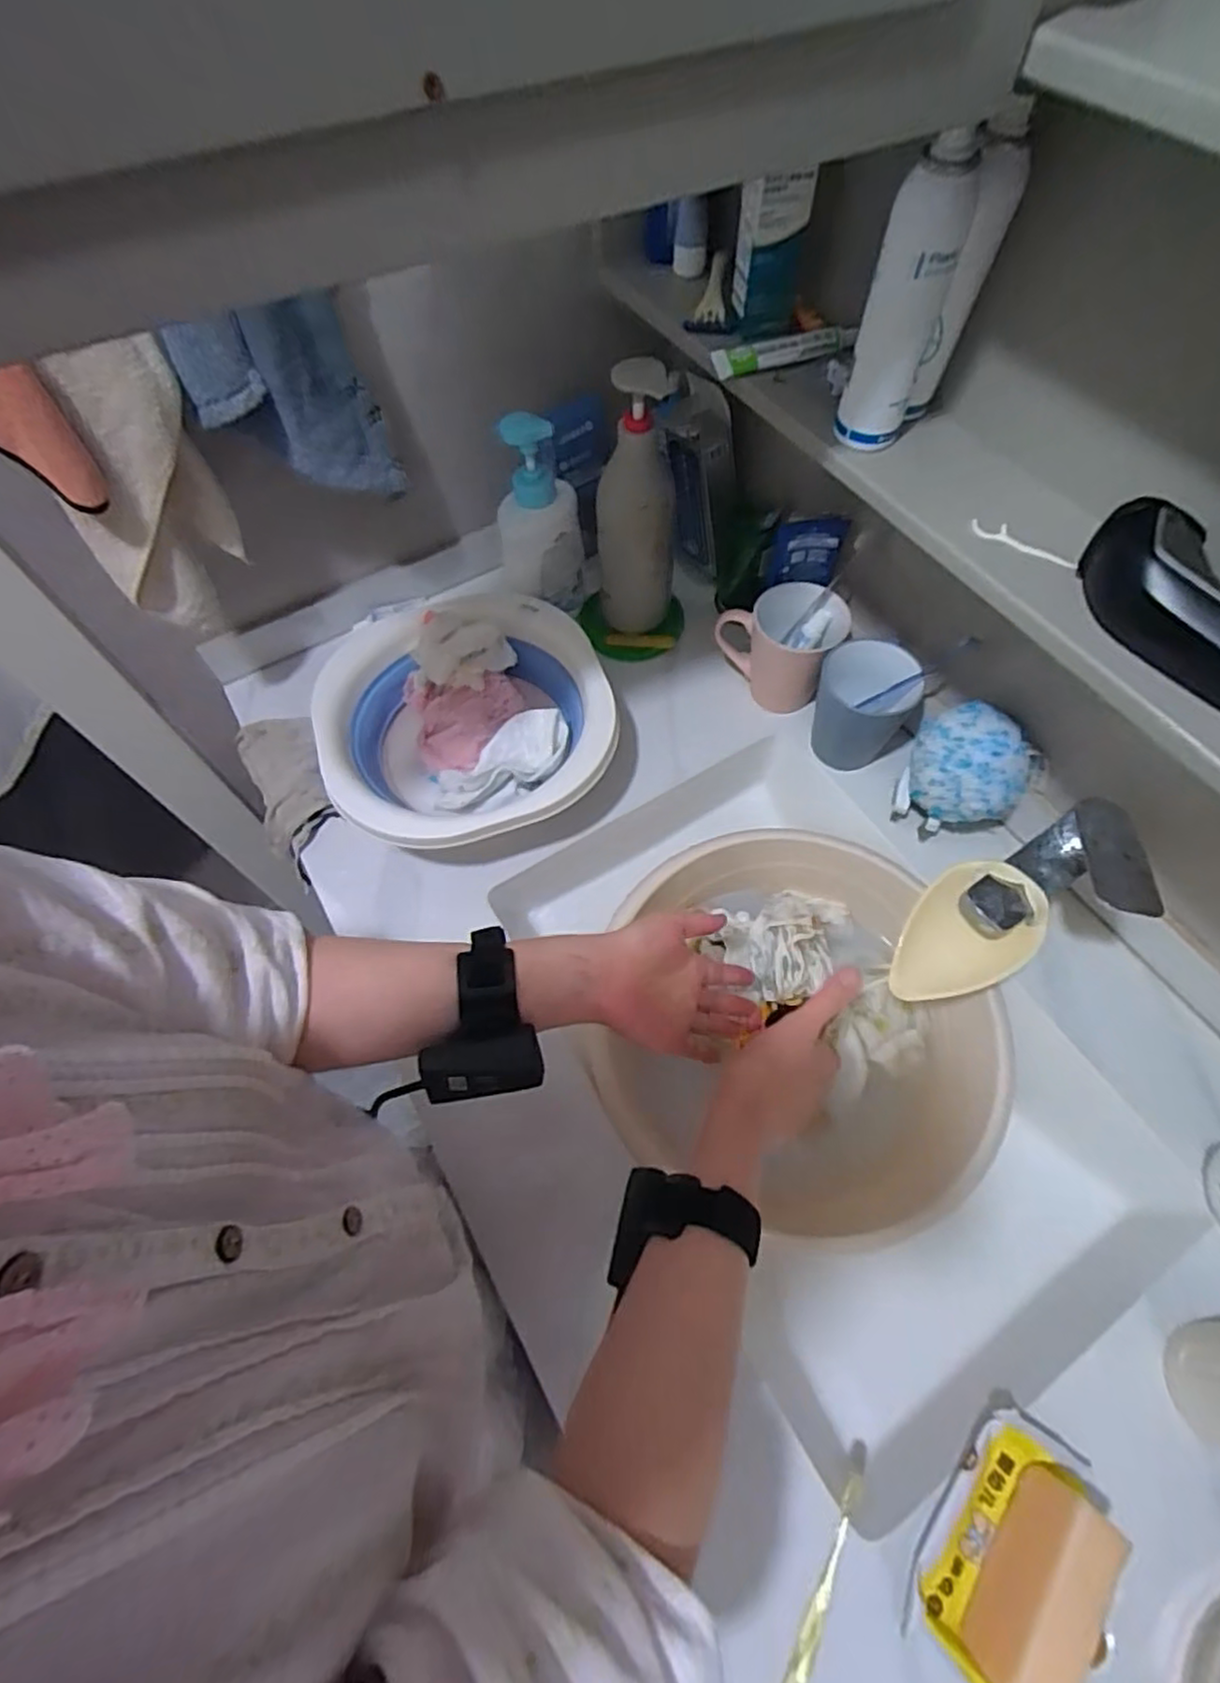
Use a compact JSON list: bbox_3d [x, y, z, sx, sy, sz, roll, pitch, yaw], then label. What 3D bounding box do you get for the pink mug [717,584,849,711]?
[{"bbox_3d":[0.177,-0.200,0.714,0.111,0.103,0.082,38,70,19],"label":"pink mug"}]

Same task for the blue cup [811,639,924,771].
[{"bbox_3d":[0.242,-0.125,0.668,0.095,0.100,0.076,33,68,17],"label":"blue cup"}]

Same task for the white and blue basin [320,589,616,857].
[{"bbox_3d":[-0.133,-0.110,0.680,0.253,0.097,0.276,-1,62,1],"label":"white and blue basin"}]

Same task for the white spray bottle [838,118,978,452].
[{"bbox_3d":[0.184,-0.333,0.434,0.044,0.148,0.044,21,65,12],"label":"white spray bottle"}]

